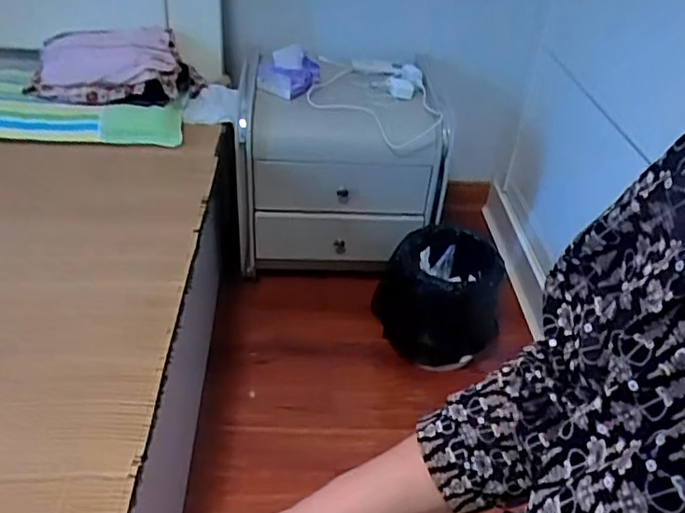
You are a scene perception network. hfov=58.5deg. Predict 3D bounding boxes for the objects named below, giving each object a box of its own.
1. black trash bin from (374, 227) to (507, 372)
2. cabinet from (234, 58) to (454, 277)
[{"bbox_3d":[0.223,0.097,1.397,0.244,0.252,0.251,-25,49,-35],"label":"black trash bin"},{"bbox_3d":[-0.025,-0.241,1.588,0.503,0.403,0.428,-2,39,-13],"label":"cabinet"}]

